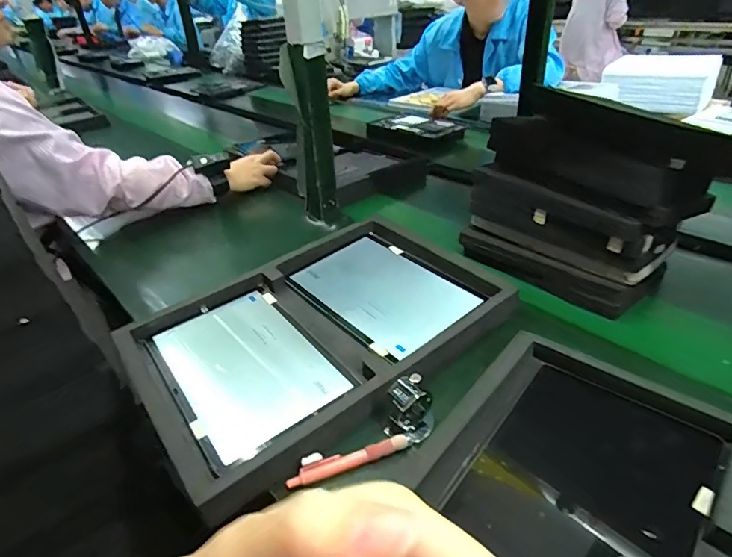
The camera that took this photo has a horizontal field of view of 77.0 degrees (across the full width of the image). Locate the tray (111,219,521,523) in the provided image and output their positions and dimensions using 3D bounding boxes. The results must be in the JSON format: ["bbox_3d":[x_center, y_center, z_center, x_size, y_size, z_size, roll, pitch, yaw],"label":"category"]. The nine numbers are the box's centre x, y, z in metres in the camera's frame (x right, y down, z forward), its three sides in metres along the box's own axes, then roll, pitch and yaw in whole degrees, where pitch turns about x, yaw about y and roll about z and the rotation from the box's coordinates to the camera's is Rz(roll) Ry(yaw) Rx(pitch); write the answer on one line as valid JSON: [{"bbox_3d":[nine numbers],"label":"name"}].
[{"bbox_3d":[-0.057,0.058,0.578,0.427,0.054,0.293,-24,39,-28],"label":"tray"}]

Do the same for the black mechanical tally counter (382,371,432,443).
[{"bbox_3d":[0.040,0.132,0.458,0.046,0.070,0.040,13,37,24],"label":"black mechanical tally counter"}]

